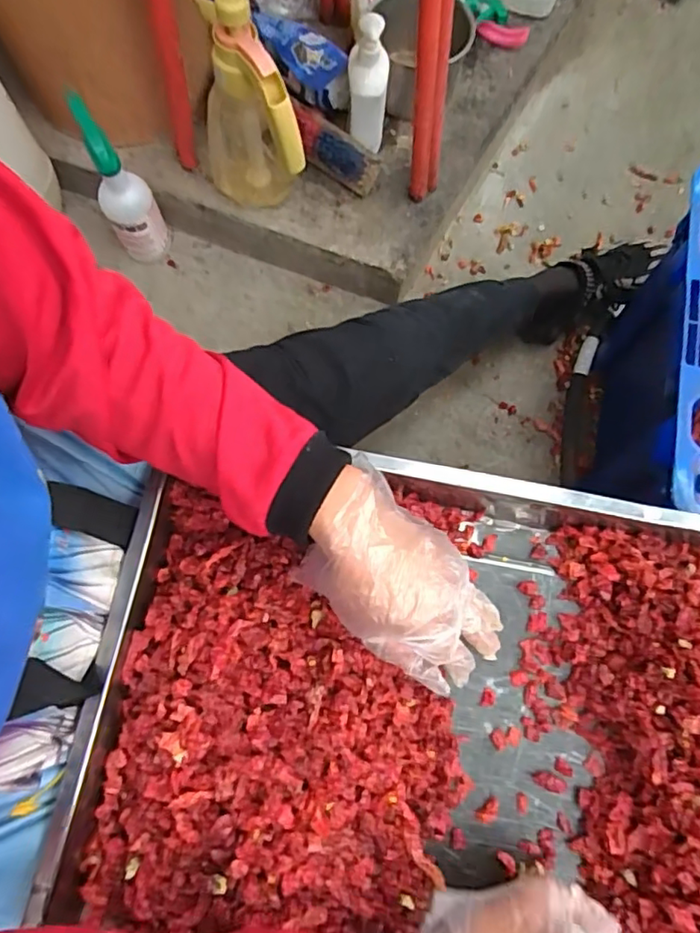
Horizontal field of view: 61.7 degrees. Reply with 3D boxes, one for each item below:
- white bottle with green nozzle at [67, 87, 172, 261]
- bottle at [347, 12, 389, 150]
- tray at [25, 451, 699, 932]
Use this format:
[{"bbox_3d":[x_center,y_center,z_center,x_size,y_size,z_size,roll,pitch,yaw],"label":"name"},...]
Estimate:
[{"bbox_3d":[-0.322,-0.390,0.828,0.073,0.238,0.059,-29,77,-8],"label":"white bottle with green nozzle"},{"bbox_3d":[0.025,-0.533,0.826,0.054,0.173,0.045,2,48,0],"label":"bottle"},{"bbox_3d":[0.115,0.203,0.411,0.599,0.059,0.381,11,75,2],"label":"tray"}]

